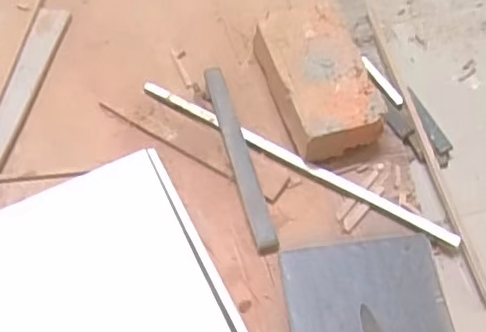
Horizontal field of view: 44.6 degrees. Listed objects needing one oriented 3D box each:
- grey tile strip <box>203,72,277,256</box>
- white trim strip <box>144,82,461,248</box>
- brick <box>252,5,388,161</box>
[{"bbox_3d":[-0.005,-0.014,0.658,0.024,0.018,0.240,-14,60,-6],"label":"grey tile strip"},{"bbox_3d":[0.052,-0.010,0.658,0.390,0.008,0.016,27,64,17],"label":"white trim strip"},{"bbox_3d":[0.083,-0.100,0.682,0.108,0.052,0.195,-14,60,-5],"label":"brick"}]

